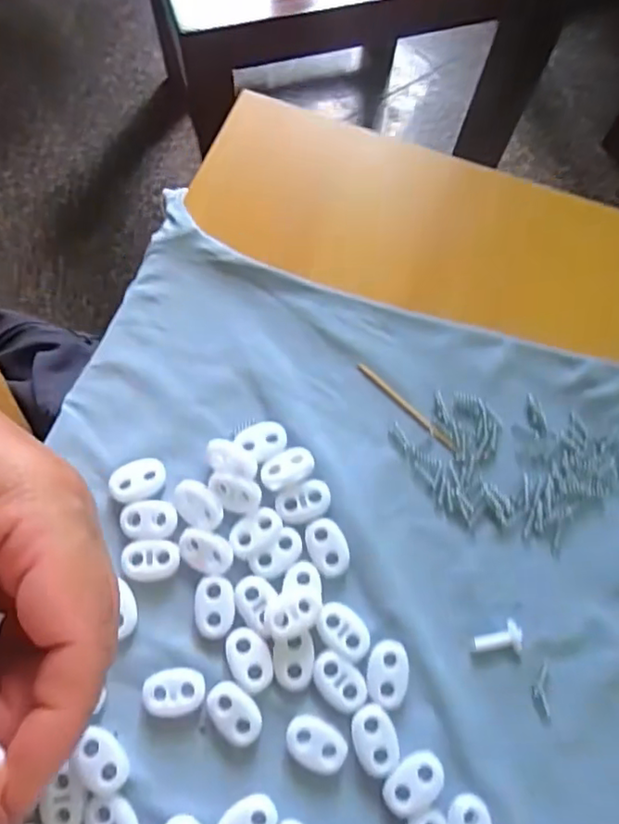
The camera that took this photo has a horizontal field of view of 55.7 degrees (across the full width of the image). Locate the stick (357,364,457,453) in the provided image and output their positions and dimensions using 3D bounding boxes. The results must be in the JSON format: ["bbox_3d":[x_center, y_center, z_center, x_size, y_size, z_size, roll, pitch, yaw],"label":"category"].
[{"bbox_3d":[0.042,-0.003,0.251,0.054,0.004,0.004,42,75,11],"label":"stick"}]

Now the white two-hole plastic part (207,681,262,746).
[{"bbox_3d":[-0.027,0.109,0.211,0.015,0.004,0.023,-38,77,-13],"label":"white two-hole plastic part"}]

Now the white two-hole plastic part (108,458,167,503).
[{"bbox_3d":[-0.069,0.028,0.237,0.022,0.004,0.015,-21,74,-9],"label":"white two-hole plastic part"}]

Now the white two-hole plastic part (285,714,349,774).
[{"bbox_3d":[0.003,0.119,0.208,0.022,0.004,0.016,27,73,7],"label":"white two-hole plastic part"}]

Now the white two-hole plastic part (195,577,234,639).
[{"bbox_3d":[-0.036,0.073,0.221,0.015,0.004,0.022,-3,72,-3],"label":"white two-hole plastic part"}]

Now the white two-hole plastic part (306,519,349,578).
[{"bbox_3d":[0.007,0.053,0.229,0.015,0.004,0.022,-21,74,-9],"label":"white two-hole plastic part"}]

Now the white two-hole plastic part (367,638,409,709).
[{"bbox_3d":[0.029,0.096,0.215,0.015,0.004,0.022,9,71,1],"label":"white two-hole plastic part"}]

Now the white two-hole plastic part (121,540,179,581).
[{"bbox_3d":[-0.062,0.057,0.225,0.022,0.004,0.015,-2,72,-3],"label":"white two-hole plastic part"}]

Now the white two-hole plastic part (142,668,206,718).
[{"bbox_3d":[-0.049,0.102,0.213,0.022,0.004,0.016,-5,72,-4],"label":"white two-hole plastic part"}]

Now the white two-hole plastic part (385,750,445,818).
[{"bbox_3d":[0.037,0.130,0.205,0.023,0.004,0.015,-30,75,-11],"label":"white two-hole plastic part"}]

